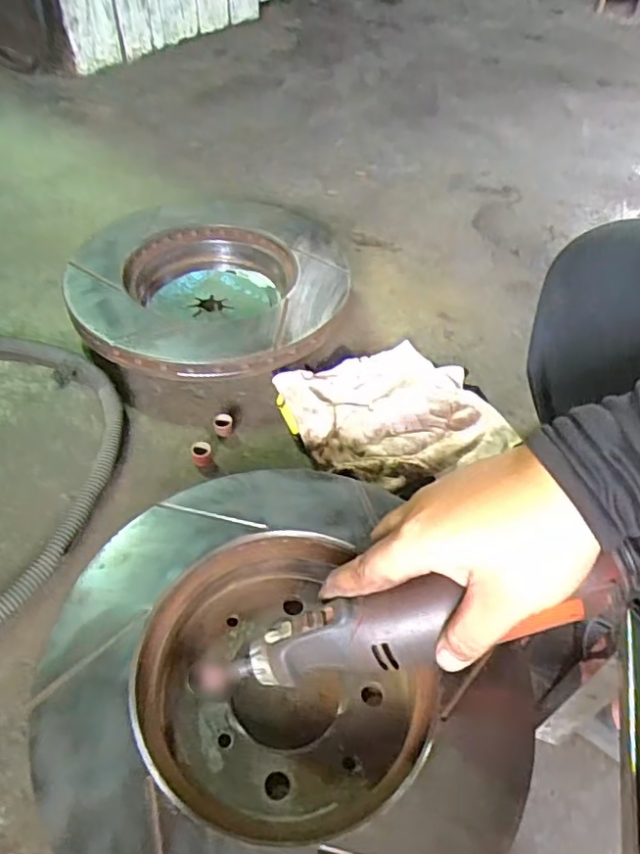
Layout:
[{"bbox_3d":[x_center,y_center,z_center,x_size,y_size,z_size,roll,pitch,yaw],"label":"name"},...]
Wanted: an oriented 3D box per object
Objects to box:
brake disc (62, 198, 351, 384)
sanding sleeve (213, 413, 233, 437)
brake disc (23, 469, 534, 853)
[{"bbox_3d":[-0.102,-0.134,0.574,0.251,0.044,0.253,-4,48,-7],"label":"brake disc"},{"bbox_3d":[-0.078,-0.001,0.483,0.015,0.013,0.017,-4,48,-7],"label":"sanding sleeve"},{"bbox_3d":[-0.026,0.144,0.327,0.229,0.045,0.243,2,48,-2],"label":"brake disc"}]

